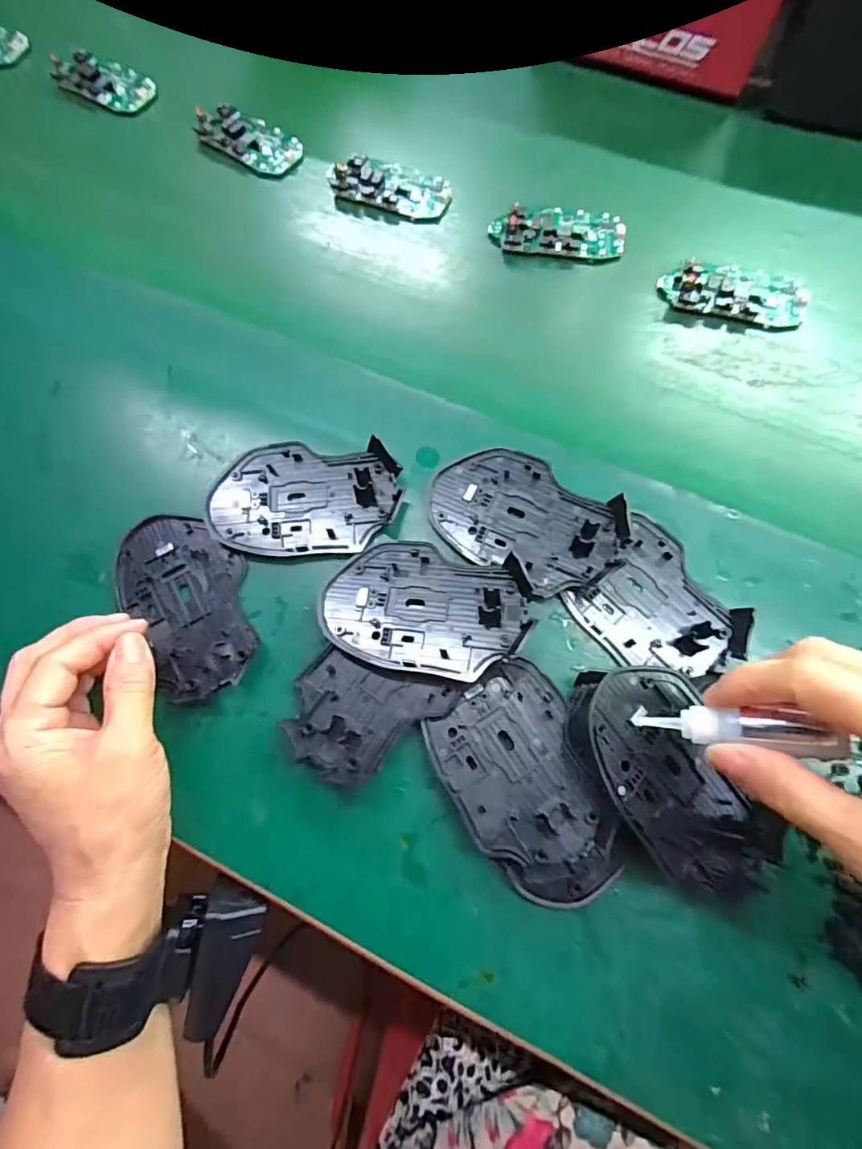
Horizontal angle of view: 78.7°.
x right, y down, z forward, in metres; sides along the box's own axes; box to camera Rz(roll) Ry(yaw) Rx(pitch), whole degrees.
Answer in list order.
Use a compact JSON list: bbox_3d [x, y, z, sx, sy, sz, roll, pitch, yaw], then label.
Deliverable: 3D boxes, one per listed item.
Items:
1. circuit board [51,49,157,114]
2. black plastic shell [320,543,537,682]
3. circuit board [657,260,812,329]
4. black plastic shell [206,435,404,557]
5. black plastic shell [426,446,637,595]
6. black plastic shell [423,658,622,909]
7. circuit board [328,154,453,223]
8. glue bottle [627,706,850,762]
[{"bbox_3d":[-0.284,-0.425,0.453,0.097,0.008,0.047,24,76,12],"label":"circuit board"},{"bbox_3d":[-0.004,0.017,0.287,0.109,0.017,0.071,10,73,8],"label":"black plastic shell"},{"bbox_3d":[0.213,-0.198,0.370,0.098,0.010,0.048,12,72,5],"label":"circuit board"},{"bbox_3d":[-0.075,-0.047,0.314,0.109,0.010,0.072,-1,72,5],"label":"black plastic shell"},{"bbox_3d":[0.054,-0.033,0.304,0.110,0.016,0.070,33,78,14],"label":"black plastic shell"},{"bbox_3d":[0.050,0.104,0.260,0.070,0.012,0.111,-30,72,-5],"label":"black plastic shell"},{"bbox_3d":[-0.030,-0.303,0.410,0.091,0.014,0.048,22,75,11],"label":"circuit board"},{"bbox_3d":[0.130,0.067,0.228,0.079,0.013,0.016,-4,66,39],"label":"glue bottle"}]

